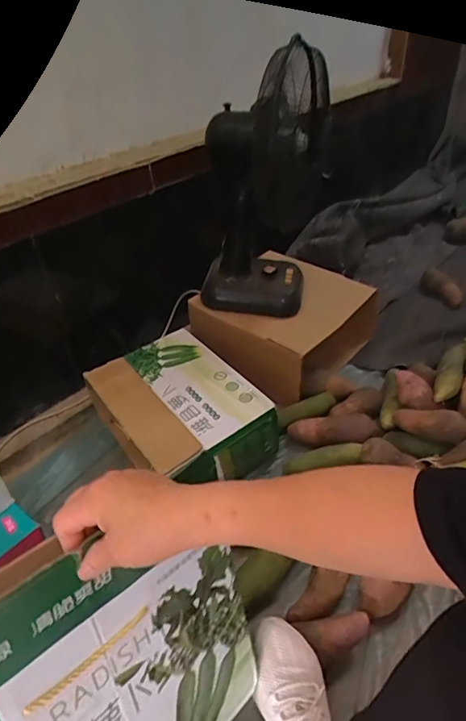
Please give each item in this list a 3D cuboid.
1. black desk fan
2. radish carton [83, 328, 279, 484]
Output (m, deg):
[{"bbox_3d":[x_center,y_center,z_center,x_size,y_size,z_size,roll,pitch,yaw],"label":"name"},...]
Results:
[{"bbox_3d":[0.057,-0.337,1.015,0.251,0.540,0.257,2,38,6],"label":"black desk fan"},{"bbox_3d":[-0.113,0.100,1.001,0.257,0.127,0.369,-26,44,-26],"label":"radish carton"}]

